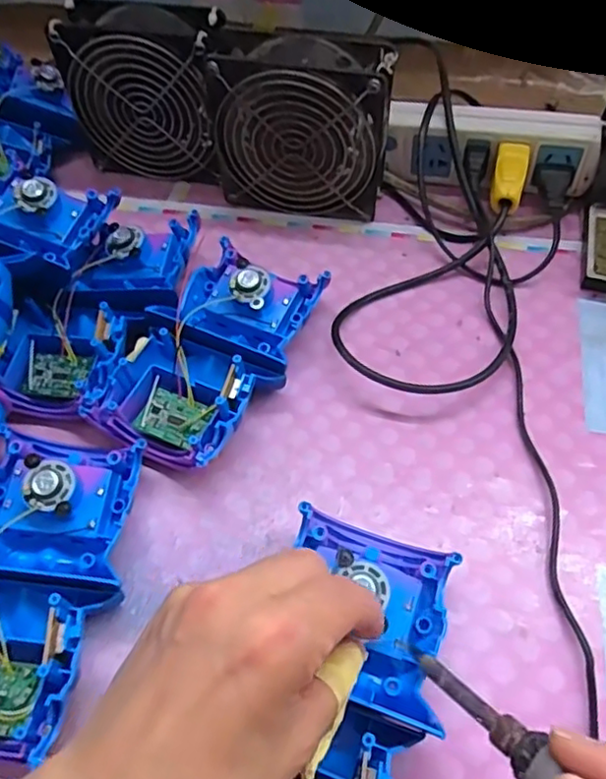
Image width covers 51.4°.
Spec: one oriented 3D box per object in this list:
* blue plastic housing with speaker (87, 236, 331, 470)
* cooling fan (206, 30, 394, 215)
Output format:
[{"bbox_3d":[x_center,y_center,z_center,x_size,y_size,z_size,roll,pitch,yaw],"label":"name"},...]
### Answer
[{"bbox_3d":[-0.054,-0.022,0.394,0.091,0.039,0.155,21,60,17],"label":"blue plastic housing with speaker"},{"bbox_3d":[-0.001,-0.184,0.453,0.122,0.116,0.045,10,58,11],"label":"cooling fan"}]

